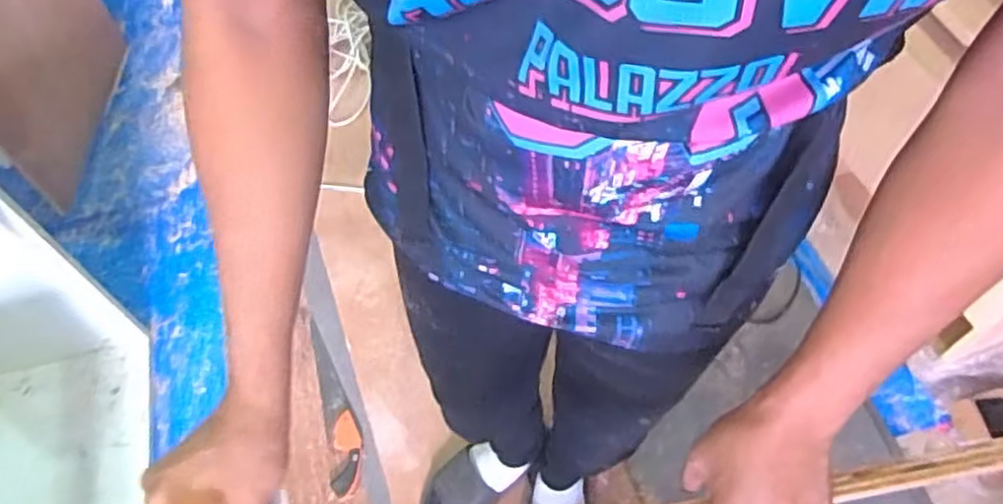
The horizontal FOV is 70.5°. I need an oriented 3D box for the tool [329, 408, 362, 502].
[{"bbox_3d":[-0.292,0.381,1.343,0.053,0.015,0.158,-1,55,-1],"label":"tool"}]

